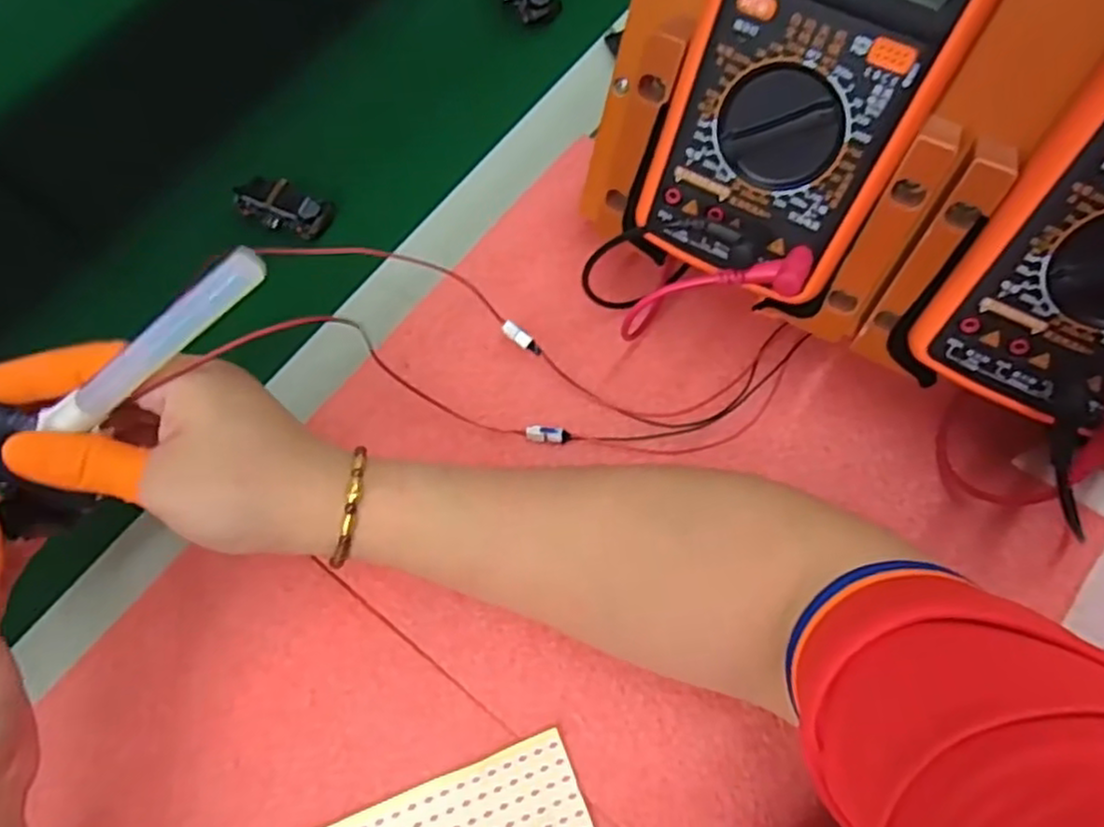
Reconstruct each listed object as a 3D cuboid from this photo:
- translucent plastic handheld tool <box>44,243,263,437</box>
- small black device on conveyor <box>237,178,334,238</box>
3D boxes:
[{"bbox_3d":[-0.135,-0.022,0.240,0.099,0.011,0.012,-35,71,14],"label":"translucent plastic handheld tool"},{"bbox_3d":[-0.155,-0.119,0.403,0.053,0.023,0.026,25,73,10],"label":"small black device on conveyor"}]

